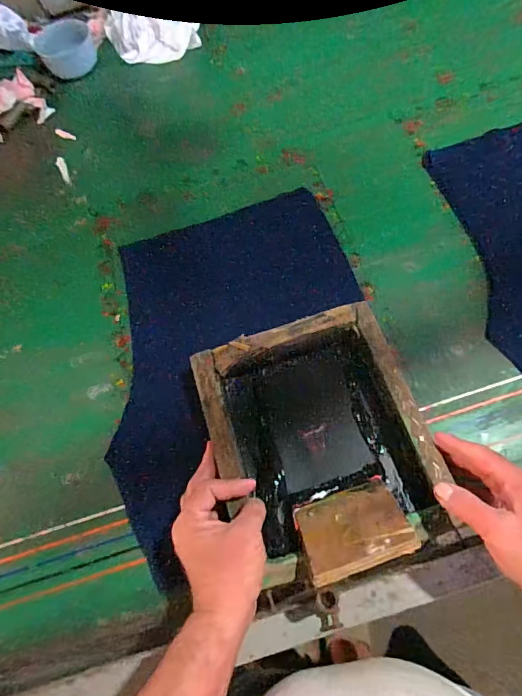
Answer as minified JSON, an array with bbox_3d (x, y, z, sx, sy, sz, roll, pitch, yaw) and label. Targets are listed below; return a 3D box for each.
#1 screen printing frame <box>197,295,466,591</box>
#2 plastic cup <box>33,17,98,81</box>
[{"bbox_3d":[0.060,0.097,0.506,0.224,0.063,0.264,-13,64,-7],"label":"screen printing frame"},{"bbox_3d":[-0.377,-0.580,0.873,0.105,0.053,0.098,0,63,0],"label":"plastic cup"}]

